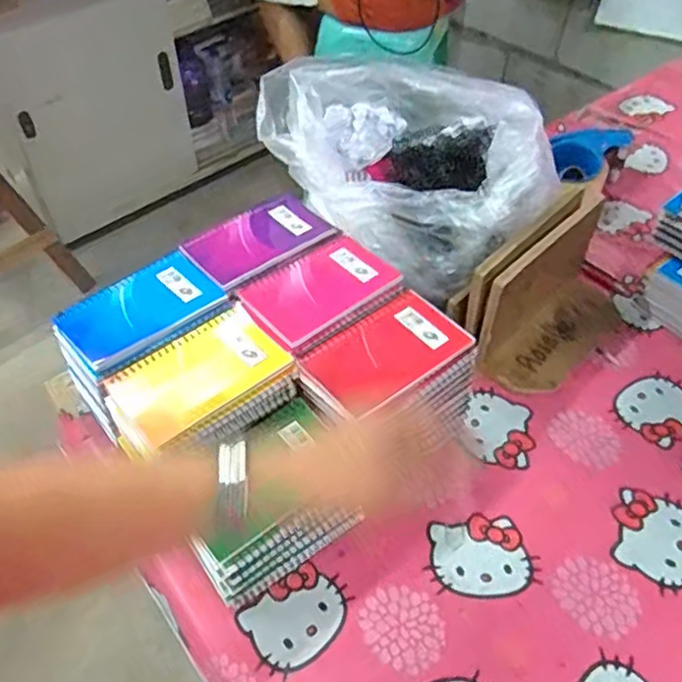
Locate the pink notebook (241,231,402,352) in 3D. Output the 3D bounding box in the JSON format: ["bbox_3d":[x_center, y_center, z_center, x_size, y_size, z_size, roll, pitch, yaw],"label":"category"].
[{"bbox_3d":[-0.020,-0.050,0.606,0.132,0.009,0.086,-33,56,-25],"label":"pink notebook"}]

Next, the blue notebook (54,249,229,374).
[{"bbox_3d":[-0.178,-0.030,0.591,0.134,0.013,0.084,-32,56,-24],"label":"blue notebook"}]

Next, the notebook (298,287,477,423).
[{"bbox_3d":[0.039,0.009,0.559,0.131,0.011,0.082,-30,55,-23],"label":"notebook"}]

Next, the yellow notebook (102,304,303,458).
[{"bbox_3d":[-0.115,0.028,0.544,0.132,0.010,0.091,-33,57,-25],"label":"yellow notebook"}]

